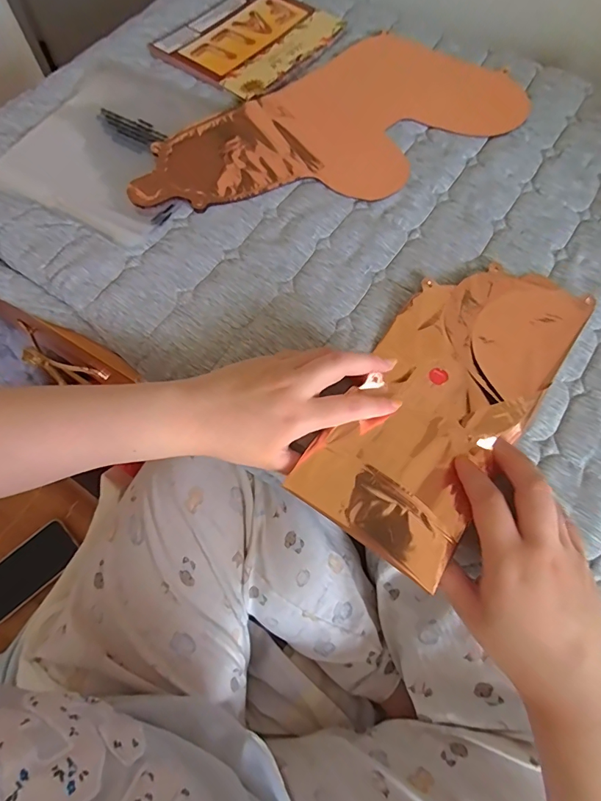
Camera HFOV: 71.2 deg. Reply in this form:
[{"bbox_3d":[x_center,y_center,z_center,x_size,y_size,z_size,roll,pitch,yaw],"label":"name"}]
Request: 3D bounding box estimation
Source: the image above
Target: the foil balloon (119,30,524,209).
[{"bbox_3d":[0.030,-0.298,0.463,0.423,0.013,0.200,-32,71,-13],"label":"foil balloon"}]

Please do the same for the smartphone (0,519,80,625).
[{"bbox_3d":[-0.399,0.248,0.611,0.073,0.013,0.146,43,73,15],"label":"smartphone"}]

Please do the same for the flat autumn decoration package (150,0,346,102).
[{"bbox_3d":[-0.062,-0.463,0.535,0.165,0.008,0.194,36,72,13],"label":"flat autumn decoration package"}]

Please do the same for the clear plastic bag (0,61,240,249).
[{"bbox_3d":[-0.187,-0.286,0.458,0.209,0.010,0.238,25,70,9],"label":"clear plastic bag"}]

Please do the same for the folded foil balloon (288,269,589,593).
[{"bbox_3d":[0.121,-0.012,0.345,0.131,0.017,0.286,36,71,13],"label":"folded foil balloon"}]

